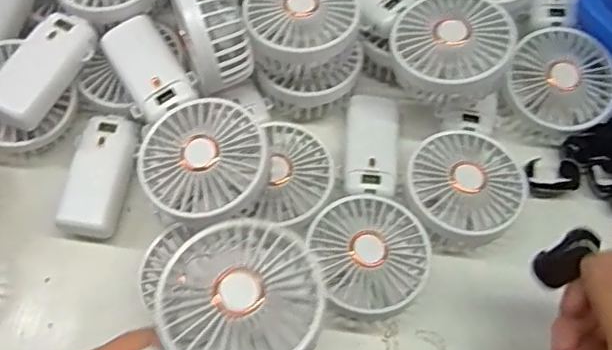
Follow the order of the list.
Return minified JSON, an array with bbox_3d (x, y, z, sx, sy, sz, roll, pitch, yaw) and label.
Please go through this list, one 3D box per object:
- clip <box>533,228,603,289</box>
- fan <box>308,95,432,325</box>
[{"bbox_3d":[0.154,0.049,0.344,0.021,0.011,0.041,46,112,18],"label":"clip"},{"bbox_3d":[0.041,0.019,0.434,0.083,0.045,0.179,-6,66,-3],"label":"fan"}]

